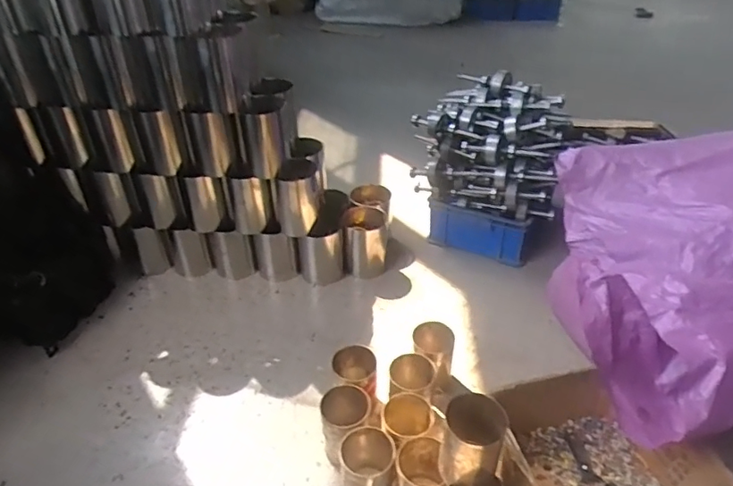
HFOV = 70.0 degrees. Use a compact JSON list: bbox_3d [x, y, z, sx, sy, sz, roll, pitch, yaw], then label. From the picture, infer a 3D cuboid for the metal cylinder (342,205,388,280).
[{"bbox_3d":[-0.002,0.001,1.403,0.113,0.164,0.099,-2,37,0],"label":"metal cylinder"}]

